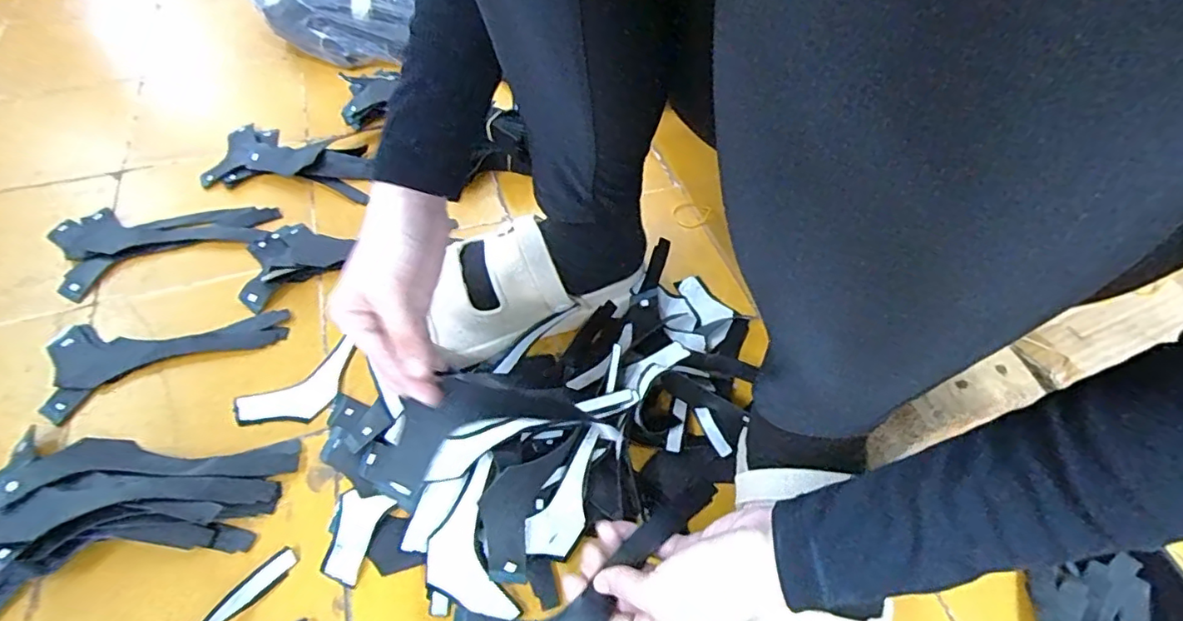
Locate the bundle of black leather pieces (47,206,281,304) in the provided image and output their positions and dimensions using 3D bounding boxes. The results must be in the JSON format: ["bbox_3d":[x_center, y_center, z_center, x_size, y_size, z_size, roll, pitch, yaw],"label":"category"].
[{"bbox_3d":[-0.451,-0.089,0.606,0.204,0.016,0.118,-24,58,-18],"label":"bundle of black leather pieces"}]

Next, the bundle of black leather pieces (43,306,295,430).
[{"bbox_3d":[-0.384,0.025,0.520,0.191,0.012,0.095,-20,56,-15],"label":"bundle of black leather pieces"}]

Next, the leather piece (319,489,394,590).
[{"bbox_3d":[-0.178,0.166,0.424,0.037,0.005,0.062,16,55,10],"label":"leather piece"}]

